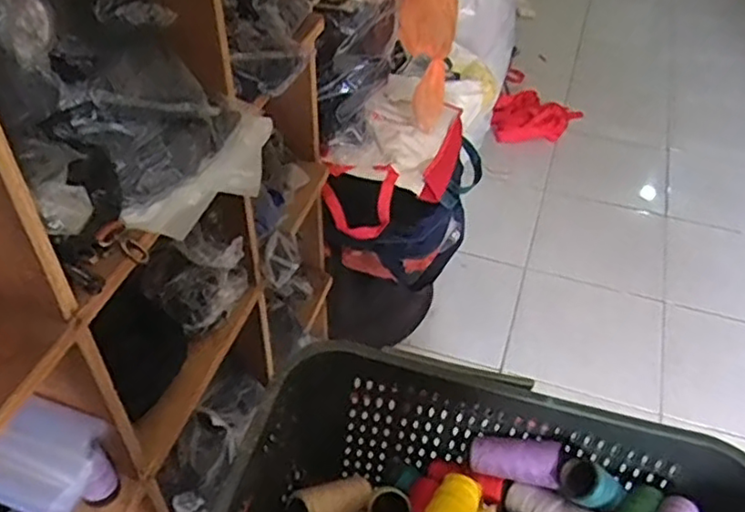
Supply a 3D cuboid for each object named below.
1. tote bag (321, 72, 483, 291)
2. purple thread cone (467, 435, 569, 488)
[{"bbox_3d":[0.083,-0.134,1.535,0.255,0.356,0.429,16,46,14],"label":"tote bag"},{"bbox_3d":[0.169,0.243,0.809,0.124,0.047,0.044,-3,37,33],"label":"purple thread cone"}]

